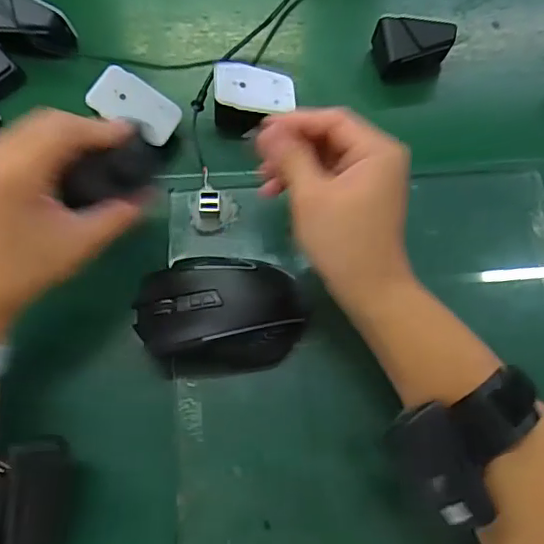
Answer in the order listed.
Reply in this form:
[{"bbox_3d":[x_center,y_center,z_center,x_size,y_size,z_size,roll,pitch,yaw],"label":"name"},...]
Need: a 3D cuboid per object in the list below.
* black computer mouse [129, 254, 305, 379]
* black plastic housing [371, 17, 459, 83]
[{"bbox_3d":[-0.035,0.030,0.394,0.111,0.046,0.078,11,70,2],"label":"black computer mouse"},{"bbox_3d":[0.124,-0.199,0.504,0.065,0.045,0.044,-7,70,-5],"label":"black plastic housing"}]

